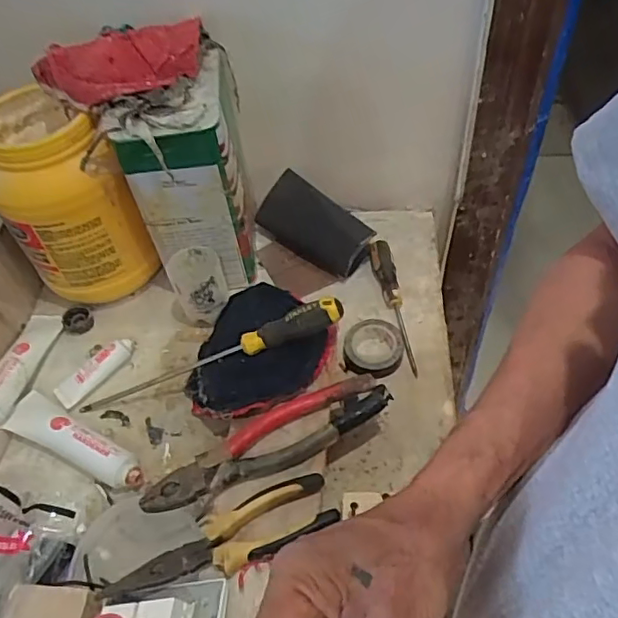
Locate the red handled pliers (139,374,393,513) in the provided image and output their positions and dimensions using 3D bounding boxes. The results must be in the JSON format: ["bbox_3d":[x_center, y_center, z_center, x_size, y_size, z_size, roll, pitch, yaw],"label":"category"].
[{"bbox_3d":[-0.034,0.120,0.510,0.230,0.015,0.050,-24,54,-13],"label":"red handled pliers"}]

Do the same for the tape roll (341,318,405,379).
[{"bbox_3d":[0.068,0.043,0.618,0.065,0.025,0.065,-2,52,3],"label":"tape roll"}]

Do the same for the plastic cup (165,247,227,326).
[{"bbox_3d":[-0.123,-0.023,0.657,0.059,0.085,0.063,-2,52,3],"label":"plastic cup"}]

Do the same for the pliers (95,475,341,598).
[{"bbox_3d":[-0.072,0.185,0.455,0.186,0.013,0.047,-20,53,-11],"label":"pliers"}]

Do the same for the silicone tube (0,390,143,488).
[{"bbox_3d":[-0.238,0.134,0.576,0.171,0.035,0.045,23,57,21],"label":"silicone tube"}]

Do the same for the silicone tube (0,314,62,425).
[{"bbox_3d":[-0.320,0.061,0.633,0.041,0.026,0.169,-2,37,4],"label":"silicone tube"}]

